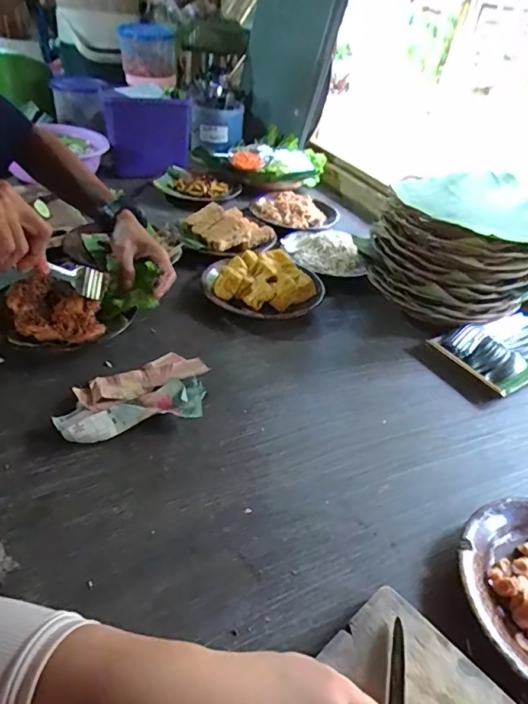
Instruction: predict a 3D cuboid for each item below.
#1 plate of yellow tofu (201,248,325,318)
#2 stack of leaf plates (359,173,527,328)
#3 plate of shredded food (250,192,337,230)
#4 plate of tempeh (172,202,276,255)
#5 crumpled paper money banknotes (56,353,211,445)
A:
[{"bbox_3d":[0.000,-0.111,0.738,0.179,0.042,0.155,-4,40,-14],"label":"plate of yellow tofu"},{"bbox_3d":[0.314,-0.155,0.753,0.262,0.163,0.230,-21,47,-31],"label":"stack of leaf plates"},{"bbox_3d":[0.061,-0.299,0.987,0.180,0.028,0.114,17,40,11],"label":"plate of shredded food"},{"bbox_3d":[-0.072,-0.228,0.862,0.160,0.047,0.125,-15,44,-25],"label":"plate of tempeh"},{"bbox_3d":[-0.145,0.041,0.541,0.169,0.026,0.114,-11,42,-22],"label":"crumpled paper money banknotes"}]

